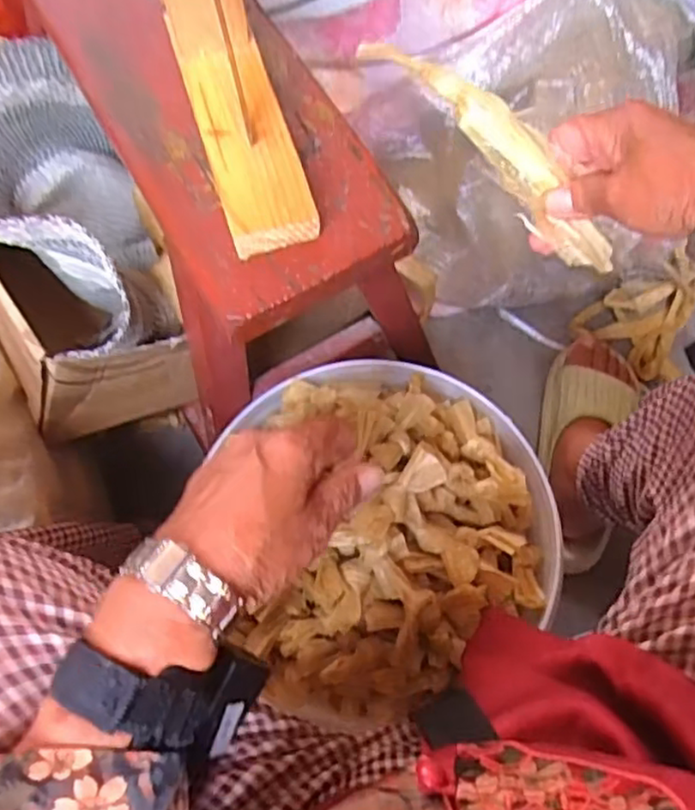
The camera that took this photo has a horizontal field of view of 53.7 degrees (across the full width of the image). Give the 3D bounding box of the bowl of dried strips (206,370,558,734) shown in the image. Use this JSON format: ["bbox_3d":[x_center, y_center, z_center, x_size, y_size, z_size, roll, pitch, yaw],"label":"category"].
[{"bbox_3d":[0.032,0.084,0.461,0.219,0.089,0.247,4,72,1],"label":"bowl of dried strips"}]

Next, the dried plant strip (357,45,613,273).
[{"bbox_3d":[0.085,-0.138,0.378,0.178,0.016,0.037,41,74,-16],"label":"dried plant strip"}]

